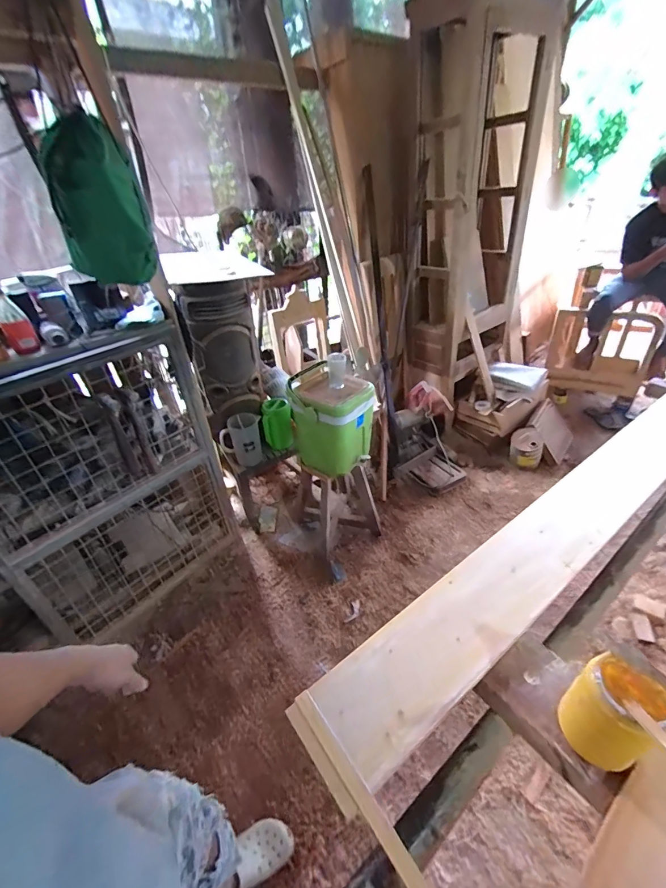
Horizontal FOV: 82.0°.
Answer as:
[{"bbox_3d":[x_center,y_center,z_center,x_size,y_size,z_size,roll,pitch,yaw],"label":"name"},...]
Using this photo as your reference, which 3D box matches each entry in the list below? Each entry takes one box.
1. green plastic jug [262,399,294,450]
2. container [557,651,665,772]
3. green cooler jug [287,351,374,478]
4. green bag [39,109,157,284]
[{"bbox_3d":[-0.263,-0.093,1.809,0.134,0.204,0.127,-10,37,-10],"label":"green plastic jug"},{"bbox_3d":[0.370,0.355,0.509,0.102,0.148,0.091,-20,39,-22],"label":"container"},{"bbox_3d":[0.001,-0.133,1.606,0.332,0.440,0.319,-2,36,3],"label":"green cooler jug"},{"bbox_3d":[-0.586,-0.589,0.962,0.199,0.335,0.179,-16,38,-17],"label":"green bag"}]

